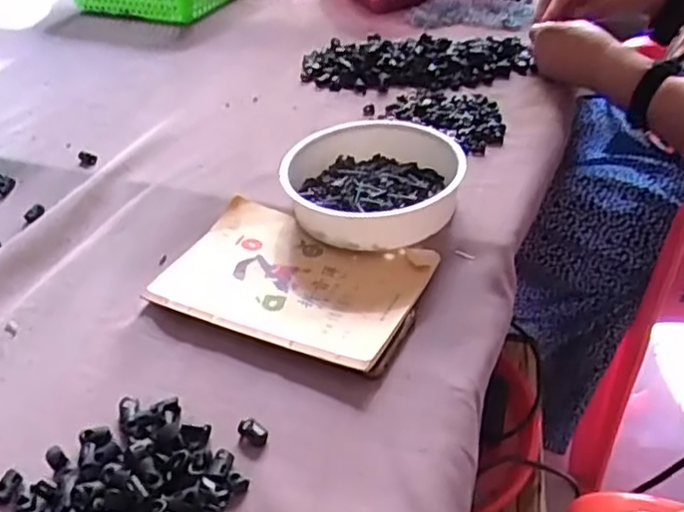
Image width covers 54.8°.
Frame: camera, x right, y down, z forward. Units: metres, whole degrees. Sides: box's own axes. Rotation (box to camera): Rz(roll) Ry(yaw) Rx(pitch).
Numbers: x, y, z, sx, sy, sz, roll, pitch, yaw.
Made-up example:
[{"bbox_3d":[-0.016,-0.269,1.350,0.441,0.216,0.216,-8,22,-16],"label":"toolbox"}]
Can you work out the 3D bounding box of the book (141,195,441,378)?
[{"bbox_3d":[-0.040,0.019,0.557,0.212,0.014,0.142,15,42,22],"label":"book"}]

